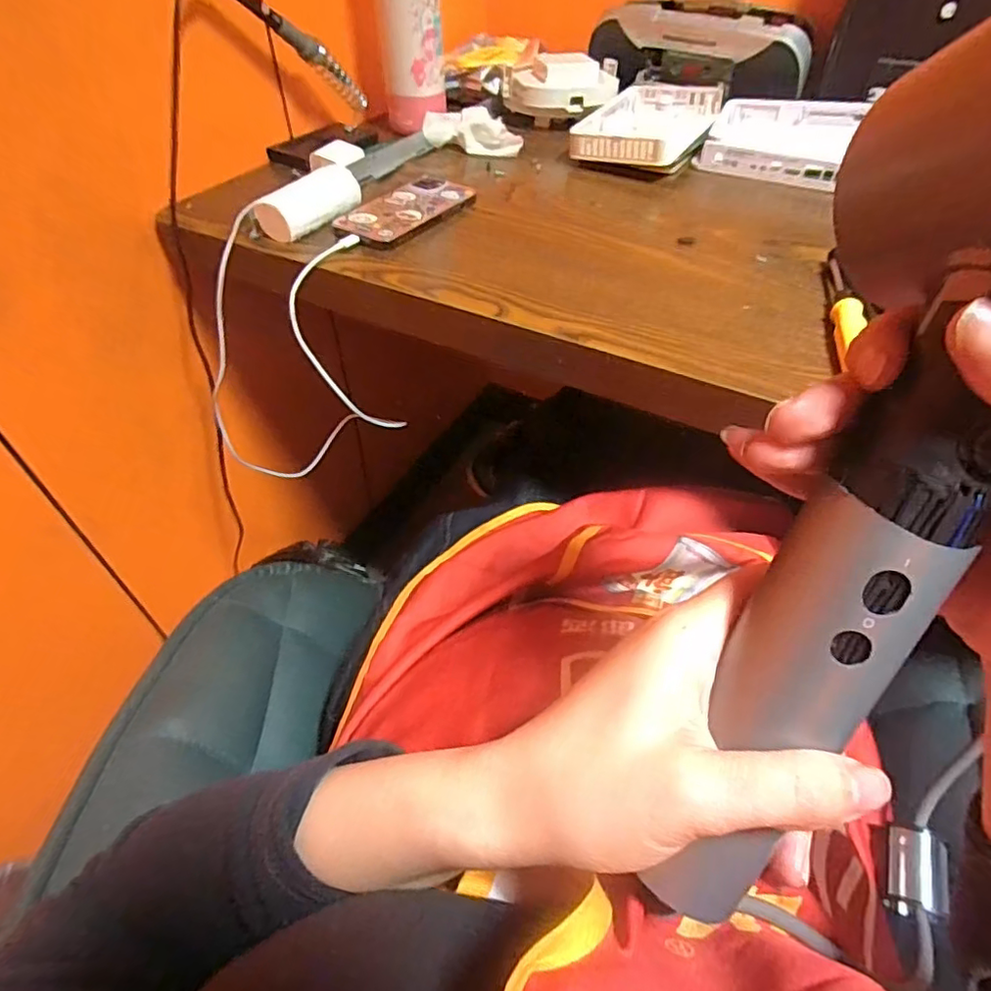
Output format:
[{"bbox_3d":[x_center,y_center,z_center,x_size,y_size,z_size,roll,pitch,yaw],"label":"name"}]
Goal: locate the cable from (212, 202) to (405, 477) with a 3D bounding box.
[{"bbox_3d":[-0.202,-0.129,0.596,0.159,0.274,0.128,17,50,15],"label":"cable"}]

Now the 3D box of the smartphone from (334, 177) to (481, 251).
[{"bbox_3d":[-0.082,-0.270,0.548,0.064,0.013,0.143,30,54,24],"label":"smartphone"}]

